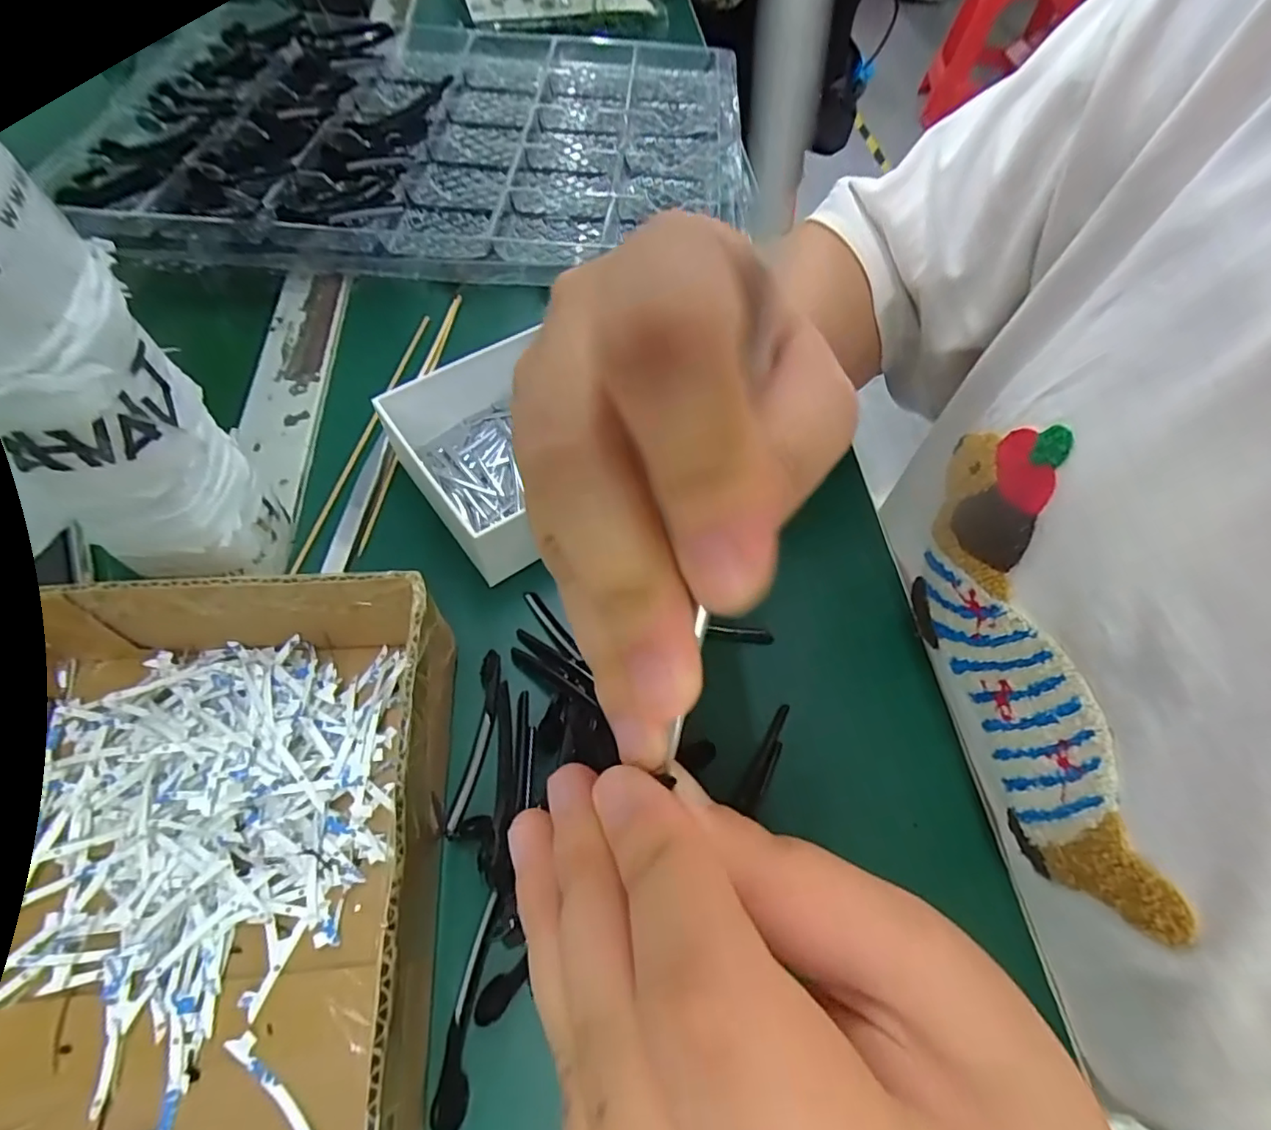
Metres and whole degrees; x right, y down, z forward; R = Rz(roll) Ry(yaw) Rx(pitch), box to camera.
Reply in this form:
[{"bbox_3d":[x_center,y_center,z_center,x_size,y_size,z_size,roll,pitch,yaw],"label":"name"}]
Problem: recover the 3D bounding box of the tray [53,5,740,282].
[{"bbox_3d":[-0.141,-0.319,0.446,0.431,0.050,0.327,7,60,0],"label":"tray"}]

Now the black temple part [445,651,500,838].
[{"bbox_3d":[-0.065,0.071,0.243,0.010,0.006,0.073,6,60,-1],"label":"black temple part"}]

